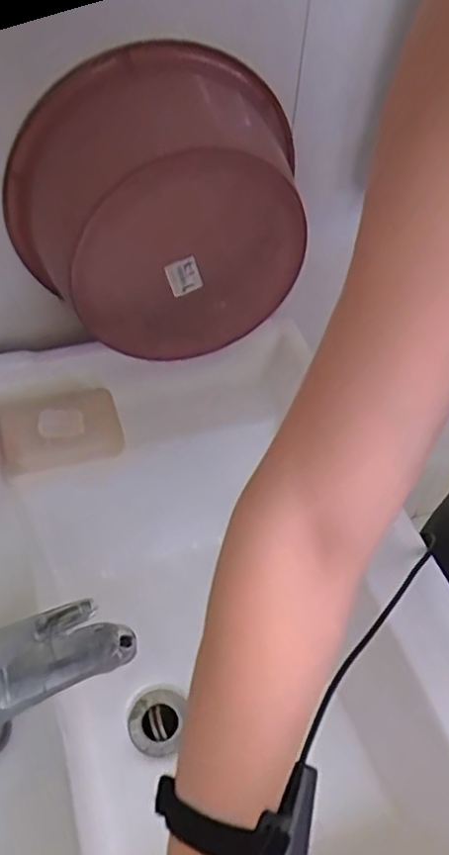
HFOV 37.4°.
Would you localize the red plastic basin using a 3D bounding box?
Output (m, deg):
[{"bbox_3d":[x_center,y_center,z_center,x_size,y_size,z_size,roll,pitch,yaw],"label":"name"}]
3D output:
[{"bbox_3d":[-0.059,-0.224,0.699,0.311,0.261,0.163,-13,52,-15],"label":"red plastic basin"}]

